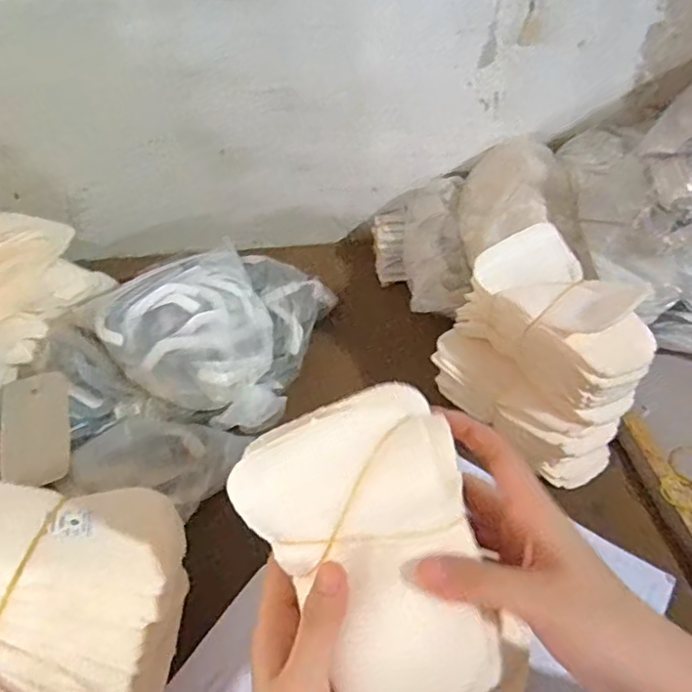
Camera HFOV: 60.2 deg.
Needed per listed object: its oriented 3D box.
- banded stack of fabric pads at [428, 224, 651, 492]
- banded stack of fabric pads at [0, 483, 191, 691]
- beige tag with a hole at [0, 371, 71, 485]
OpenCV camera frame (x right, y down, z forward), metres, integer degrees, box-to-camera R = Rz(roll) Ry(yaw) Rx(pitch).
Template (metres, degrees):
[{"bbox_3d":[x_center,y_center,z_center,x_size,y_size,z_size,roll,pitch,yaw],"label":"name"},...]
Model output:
[{"bbox_3d":[0.164,0.004,0.489,0.157,0.135,0.114,33,52,26],"label":"banded stack of fabric pads"},{"bbox_3d":[-0.176,0.153,0.353,0.147,0.075,0.129,7,82,-14],"label":"banded stack of fabric pads"},{"bbox_3d":[-0.246,0.064,0.470,0.052,0.006,0.107,-19,51,-11],"label":"beige tag with a hole"}]

